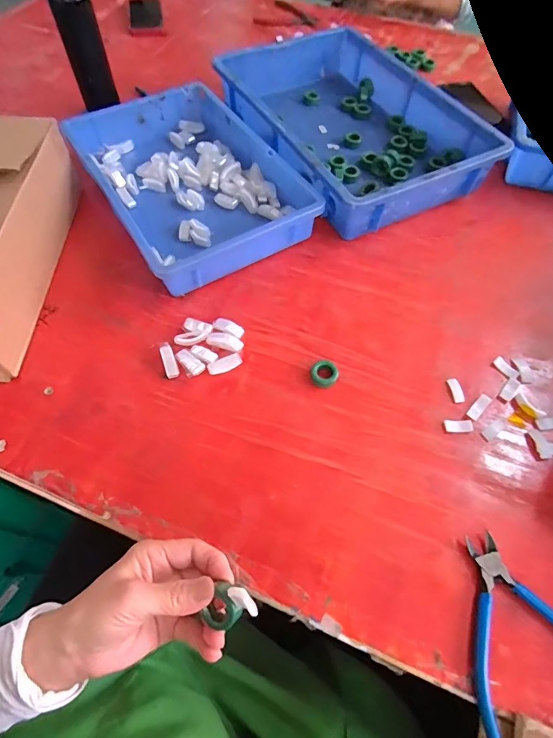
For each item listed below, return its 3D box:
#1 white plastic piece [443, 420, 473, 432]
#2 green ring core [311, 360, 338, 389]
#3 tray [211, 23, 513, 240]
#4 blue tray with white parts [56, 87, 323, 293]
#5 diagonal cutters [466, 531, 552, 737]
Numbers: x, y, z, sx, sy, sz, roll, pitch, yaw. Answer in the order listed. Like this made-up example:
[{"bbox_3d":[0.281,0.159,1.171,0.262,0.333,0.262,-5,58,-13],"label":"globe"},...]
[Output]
[{"bbox_3d":[0.199,0.062,0.447,0.031,0.004,0.014,-1,59,-2],"label":"white plastic piece"},{"bbox_3d":[0.055,0.006,0.471,0.029,0.012,0.033,12,60,6],"label":"green ring core"},{"bbox_3d":[0.110,-0.410,0.673,0.298,0.084,0.441,-28,64,-16],"label":"tray"},{"bbox_3d":[-0.129,-0.283,0.610,0.246,0.062,0.367,-28,64,-16],"label":"blue tray with white parts"},{"bbox_3d":[0.207,0.217,0.351,0.113,0.018,0.137,-11,60,-7],"label":"diagonal cutters"}]

